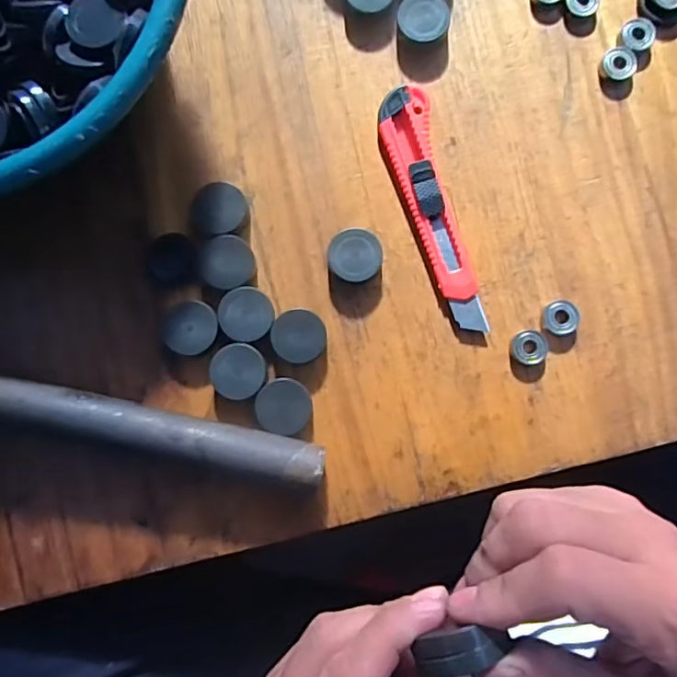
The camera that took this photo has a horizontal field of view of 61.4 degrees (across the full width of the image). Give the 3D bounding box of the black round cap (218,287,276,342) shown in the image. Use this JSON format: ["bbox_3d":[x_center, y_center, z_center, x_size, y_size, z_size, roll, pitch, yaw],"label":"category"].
[{"bbox_3d":[-0.055,-0.014,0.345,0.032,0.013,0.032,0,84,0],"label":"black round cap"}]

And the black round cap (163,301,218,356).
[{"bbox_3d":[-0.090,-0.007,0.345,0.034,0.013,0.031,0,84,0],"label":"black round cap"}]

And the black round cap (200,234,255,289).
[{"bbox_3d":[-0.067,-0.045,0.348,0.031,0.013,0.032,0,84,0],"label":"black round cap"}]

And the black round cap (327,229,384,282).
[{"bbox_3d":[0.010,-0.050,0.349,0.032,0.015,0.032,0,84,0],"label":"black round cap"}]

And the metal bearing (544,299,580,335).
[{"bbox_3d":[0.136,-0.013,0.347,0.023,0.010,0.021,0,84,0],"label":"metal bearing"}]

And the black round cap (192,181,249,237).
[{"bbox_3d":[-0.072,-0.078,0.351,0.032,0.015,0.031,0,84,0],"label":"black round cap"}]

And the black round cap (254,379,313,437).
[{"bbox_3d":[-0.032,0.040,0.339,0.033,0.015,0.031,0,84,0],"label":"black round cap"}]

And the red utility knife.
[{"bbox_3d":[0.057,-0.080,0.353,0.032,0.011,0.156,-14,84,-2],"label":"red utility knife"}]

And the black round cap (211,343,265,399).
[{"bbox_3d":[-0.060,0.020,0.342,0.032,0.014,0.032,0,84,0],"label":"black round cap"}]

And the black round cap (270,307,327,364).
[{"bbox_3d":[-0.023,-0.001,0.345,0.032,0.013,0.031,0,84,0],"label":"black round cap"}]

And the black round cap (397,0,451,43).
[{"bbox_3d":[0.053,-0.200,0.359,0.031,0.014,0.031,0,84,0],"label":"black round cap"}]

